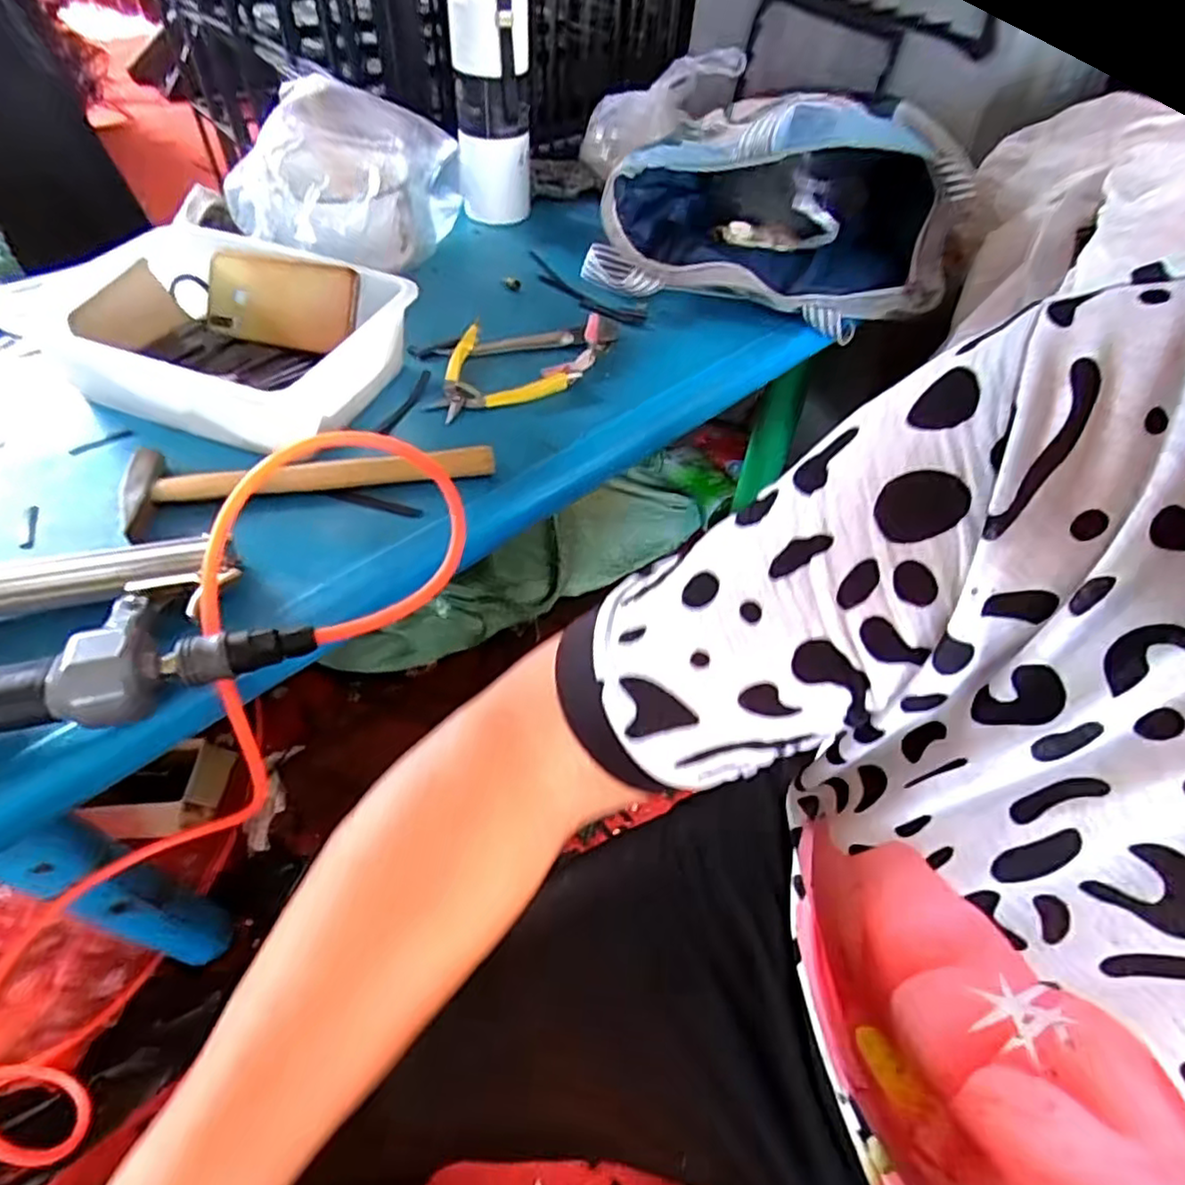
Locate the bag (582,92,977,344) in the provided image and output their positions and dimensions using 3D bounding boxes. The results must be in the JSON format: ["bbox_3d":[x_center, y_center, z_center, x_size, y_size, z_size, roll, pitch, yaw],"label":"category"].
[{"bbox_3d":[0.191,-0.411,0.707,0.361,0.179,0.186,7,52,3],"label":"bag"}]

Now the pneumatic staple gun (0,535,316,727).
[{"bbox_3d":[-0.325,0.024,0.401,0.277,0.071,0.153,-20,55,-18],"label":"pneumatic staple gun"}]

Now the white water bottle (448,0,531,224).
[{"bbox_3d":[-0.119,-0.604,0.817,0.090,0.286,0.091,-5,51,-7],"label":"white water bottle"}]

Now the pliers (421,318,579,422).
[{"bbox_3d":[-0.101,-0.217,0.648,0.137,0.007,0.125,-23,56,-20],"label":"pliers"}]

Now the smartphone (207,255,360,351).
[{"bbox_3d":[-0.294,-0.273,0.637,0.162,0.076,0.011,15,9,14],"label":"smartphone"}]

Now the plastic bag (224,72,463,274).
[{"bbox_3d":[-0.292,-0.439,0.735,0.216,0.144,0.225,16,52,9],"label":"plastic bag"}]

